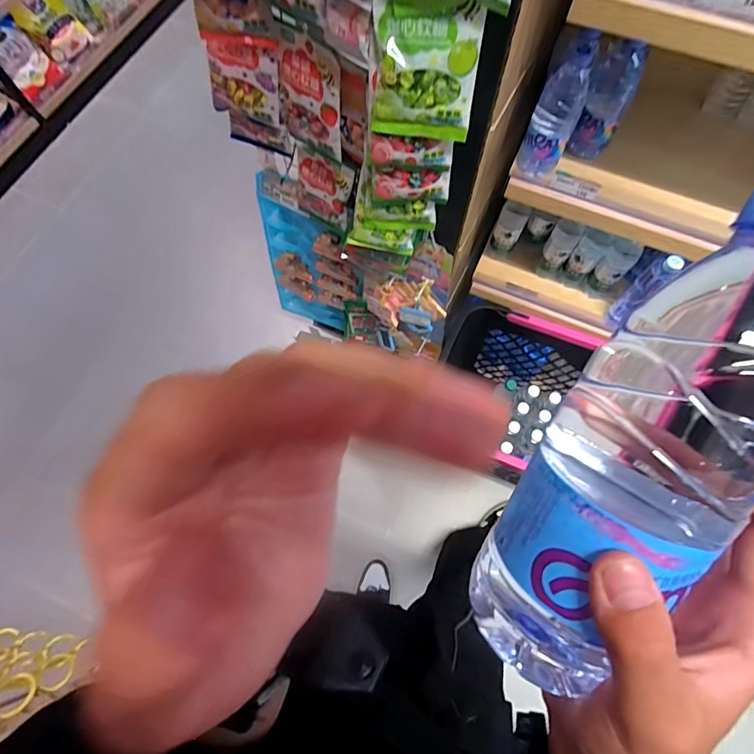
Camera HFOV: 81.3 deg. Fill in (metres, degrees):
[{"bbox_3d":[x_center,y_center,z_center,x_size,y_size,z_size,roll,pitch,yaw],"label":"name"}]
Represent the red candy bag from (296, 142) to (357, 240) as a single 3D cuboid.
[{"bbox_3d":[-0.112,-0.389,0.924,0.148,0.171,0.039,33,75,12],"label":"red candy bag"}]

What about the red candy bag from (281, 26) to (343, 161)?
[{"bbox_3d":[-0.112,-0.456,0.713,0.141,0.157,0.040,43,77,14],"label":"red candy bag"}]

